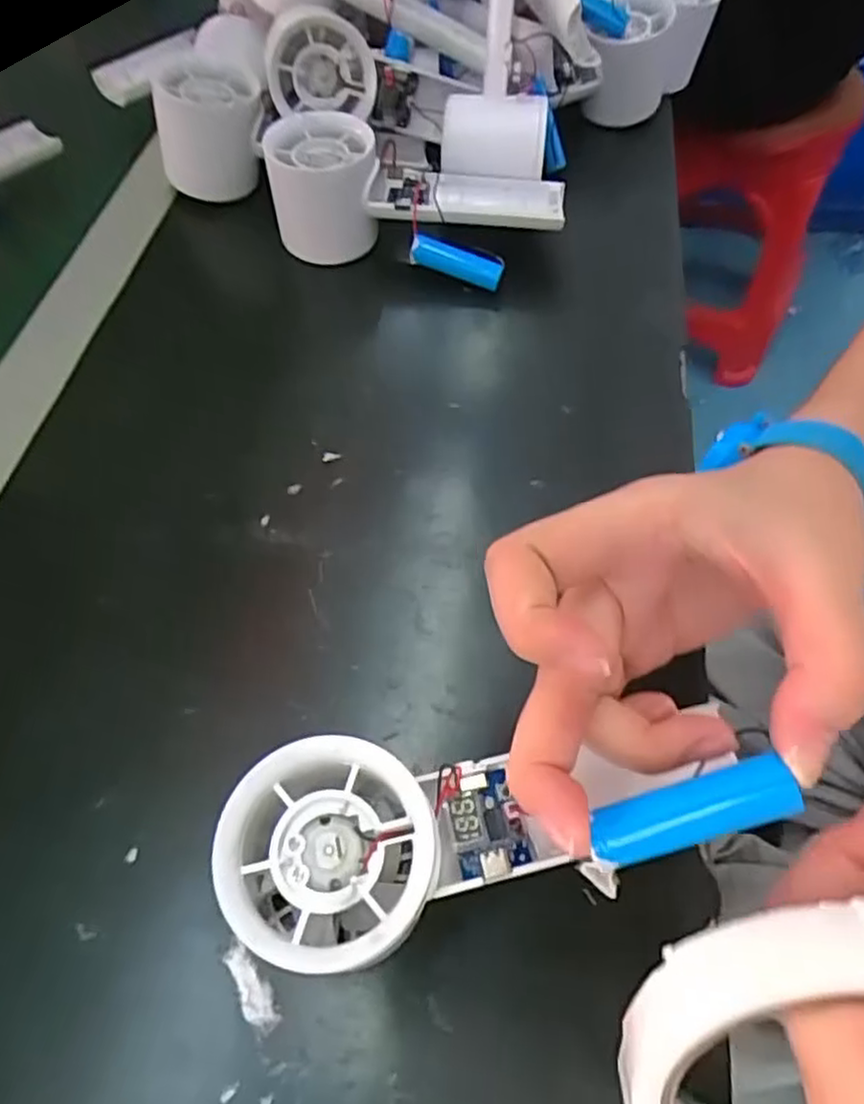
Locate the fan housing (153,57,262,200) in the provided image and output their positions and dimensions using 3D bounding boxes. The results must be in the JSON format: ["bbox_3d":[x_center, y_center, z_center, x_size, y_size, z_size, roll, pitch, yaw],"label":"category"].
[{"bbox_3d":[-0.125,-0.239,0.401,0.060,0.053,0.051,-15,59,-9],"label":"fan housing"}]

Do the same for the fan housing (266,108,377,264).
[{"bbox_3d":[-0.058,-0.195,0.379,0.055,0.053,0.055,-7,58,-4],"label":"fan housing"}]

